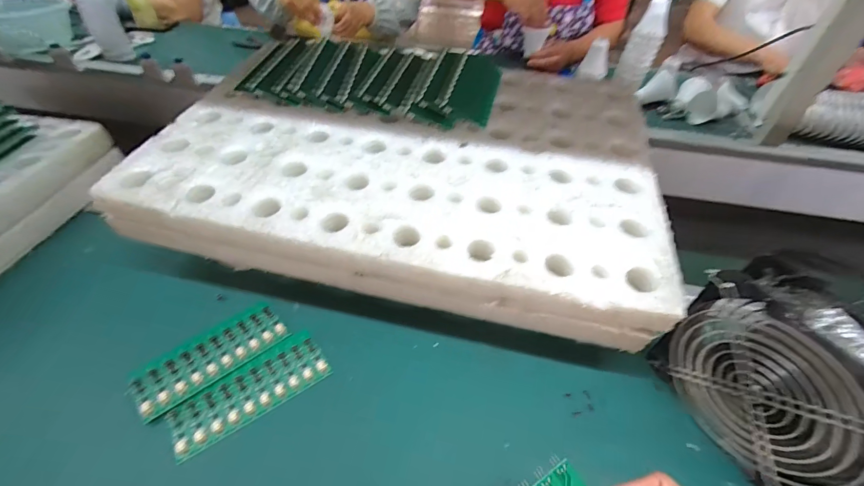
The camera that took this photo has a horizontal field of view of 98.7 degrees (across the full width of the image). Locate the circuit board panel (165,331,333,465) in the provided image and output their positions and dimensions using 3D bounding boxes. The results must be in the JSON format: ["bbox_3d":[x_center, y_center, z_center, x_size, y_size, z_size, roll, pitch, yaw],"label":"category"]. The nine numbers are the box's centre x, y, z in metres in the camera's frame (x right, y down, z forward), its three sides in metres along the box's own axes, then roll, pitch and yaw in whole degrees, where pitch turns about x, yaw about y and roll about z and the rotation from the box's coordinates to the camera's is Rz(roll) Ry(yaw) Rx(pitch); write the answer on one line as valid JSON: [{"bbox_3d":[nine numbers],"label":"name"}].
[{"bbox_3d":[-0.171,0.137,0.352,0.134,0.012,0.058,-27,51,-28],"label":"circuit board panel"}]

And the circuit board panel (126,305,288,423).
[{"bbox_3d":[-0.221,0.110,0.372,0.136,0.012,0.062,-32,54,-31],"label":"circuit board panel"}]

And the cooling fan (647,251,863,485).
[{"bbox_3d":[0.281,0.111,0.297,0.062,0.147,0.158,-15,48,-17],"label":"cooling fan"}]

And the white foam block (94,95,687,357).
[{"bbox_3d":[-0.046,-0.044,0.413,0.553,0.083,0.211,9,44,7],"label":"white foam block"}]

